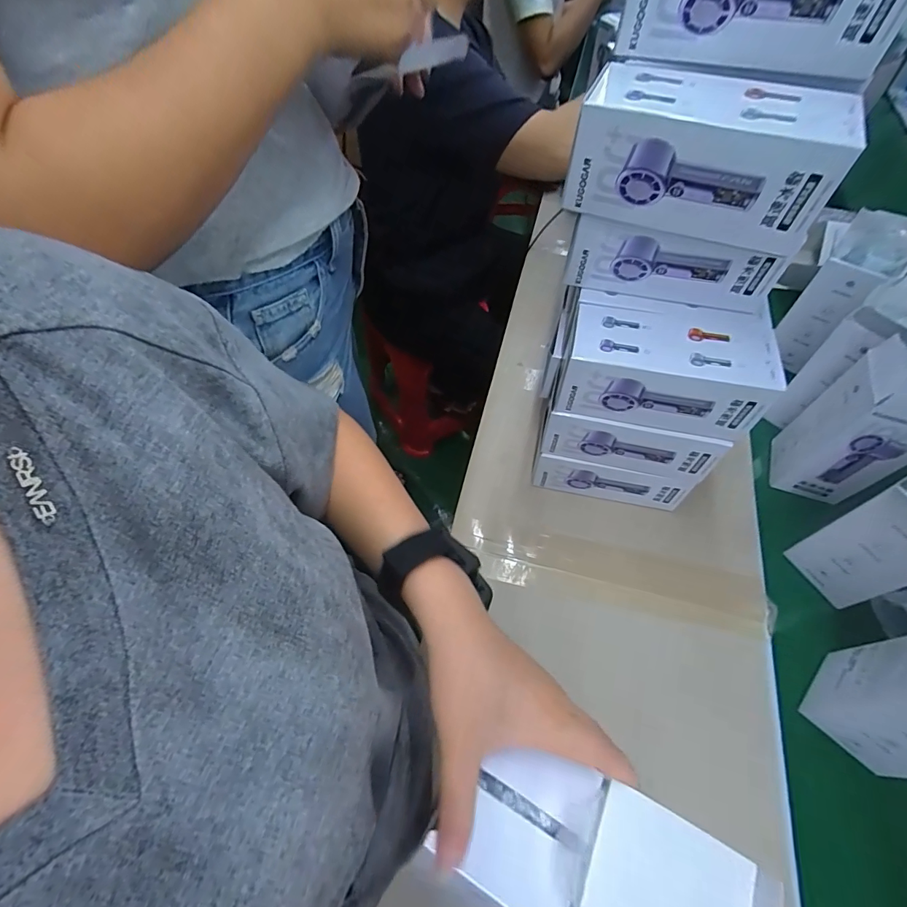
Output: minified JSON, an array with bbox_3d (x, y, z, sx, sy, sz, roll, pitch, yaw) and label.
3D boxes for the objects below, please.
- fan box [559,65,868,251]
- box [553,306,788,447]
[{"bbox_3d":[0.170,-0.205,0.313,0.160,0.082,0.070,18,60,14],"label":"fan box"},{"bbox_3d":[0.182,-0.074,0.395,0.158,0.069,0.073,12,59,10],"label":"box"}]

